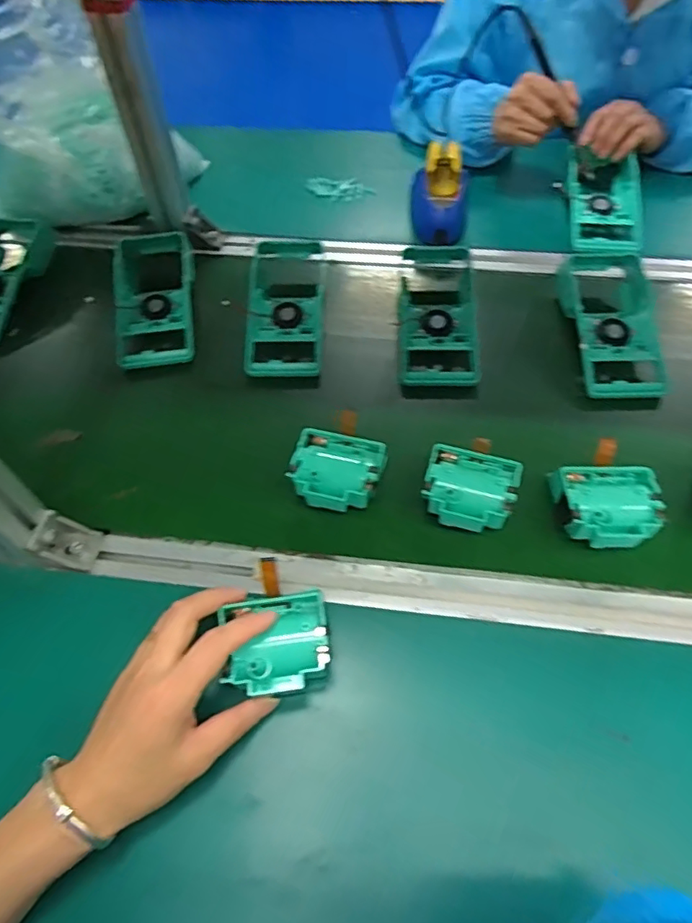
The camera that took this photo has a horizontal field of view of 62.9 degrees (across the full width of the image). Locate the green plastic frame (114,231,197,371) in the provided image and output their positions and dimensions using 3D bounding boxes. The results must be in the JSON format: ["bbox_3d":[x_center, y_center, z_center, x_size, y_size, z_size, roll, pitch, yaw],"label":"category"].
[{"bbox_3d":[-0.217,-0.195,0.656,0.091,0.043,0.193,-8,68,-3],"label":"green plastic frame"}]

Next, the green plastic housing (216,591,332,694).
[{"bbox_3d":[-0.048,0.125,0.394,0.071,0.016,0.063,-8,55,-3],"label":"green plastic housing"}]

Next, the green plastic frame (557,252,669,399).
[{"bbox_3d":[0.286,-0.157,0.617,0.102,0.057,0.191,3,55,5],"label":"green plastic frame"}]

